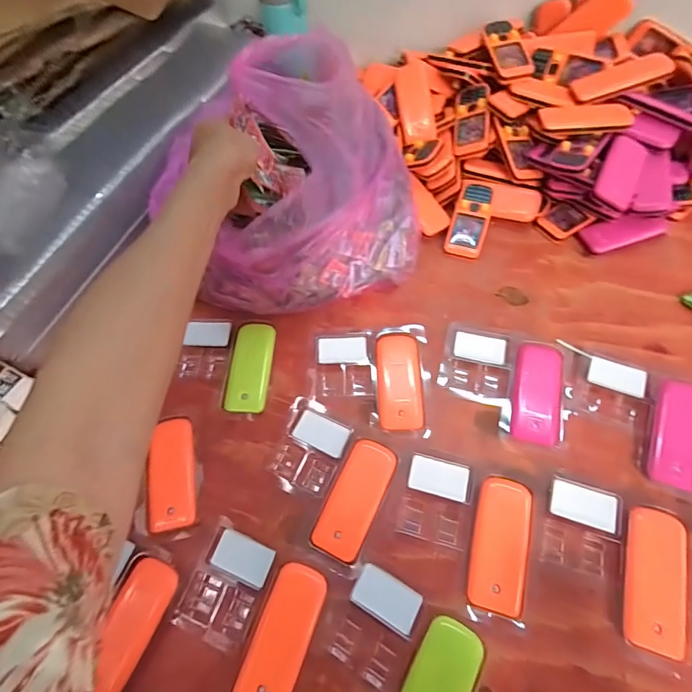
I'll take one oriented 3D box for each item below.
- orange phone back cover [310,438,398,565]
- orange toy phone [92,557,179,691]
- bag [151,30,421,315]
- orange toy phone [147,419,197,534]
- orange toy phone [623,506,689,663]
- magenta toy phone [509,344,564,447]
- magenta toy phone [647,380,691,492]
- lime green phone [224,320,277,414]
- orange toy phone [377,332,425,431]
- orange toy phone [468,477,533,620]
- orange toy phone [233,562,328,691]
[{"bbox_3d":[0.009,0.140,0.373,0.046,0.010,0.103,22,64,15],"label":"orange phone back cover"},{"bbox_3d":[-0.179,0.234,0.336,0.041,0.010,0.099,16,63,13],"label":"orange toy phone"},{"bbox_3d":[-0.026,-0.158,0.437,0.195,0.190,0.238,19,64,14],"label":"bag"},{"bbox_3d":[-0.170,0.123,0.391,0.041,0.016,0.101,-11,60,-2],"label":"orange toy phone"},{"bbox_3d":[0.254,0.190,0.331,0.046,0.019,0.105,13,62,11],"label":"orange toy phone"},{"bbox_3d":[0.195,0.047,0.411,0.045,0.012,0.104,12,62,10],"label":"magenta toy phone"},{"bbox_3d":[0.319,0.084,0.384,0.047,0.015,0.104,17,63,13],"label":"magenta toy phone"},{"bbox_3d":[-0.104,0.023,0.443,0.042,0.015,0.101,3,61,6],"label":"lime green phone"},{"bbox_3d":[0.057,0.036,0.427,0.046,0.010,0.107,-2,61,3],"label":"orange toy phone"},{"bbox_3d":[0.135,0.170,0.349,0.045,0.012,0.104,12,62,11],"label":"orange toy phone"},{"bbox_3d":[-0.051,0.235,0.324,0.044,0.007,0.103,17,63,13],"label":"orange toy phone"}]

